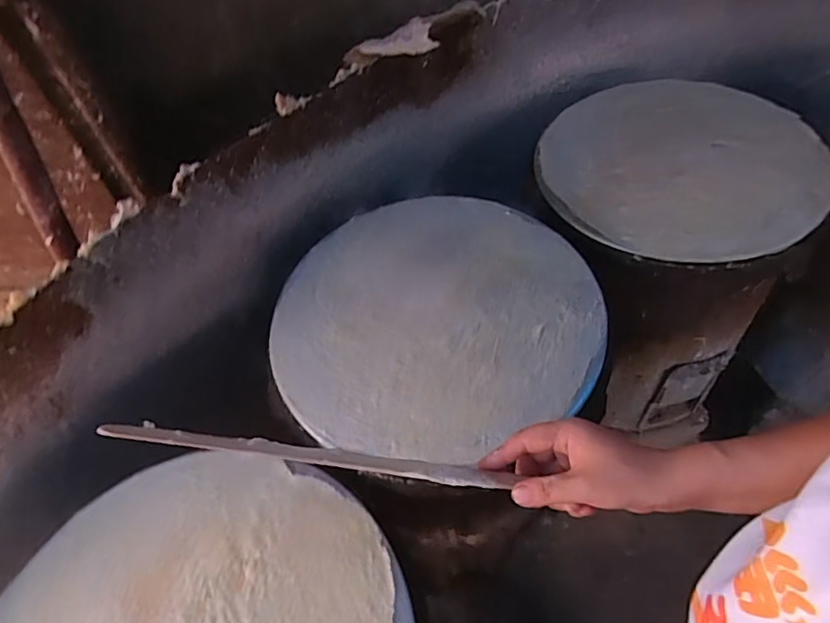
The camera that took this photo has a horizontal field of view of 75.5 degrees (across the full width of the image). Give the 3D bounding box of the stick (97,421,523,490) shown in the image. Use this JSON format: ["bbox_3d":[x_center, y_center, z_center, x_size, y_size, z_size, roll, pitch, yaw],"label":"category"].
[{"bbox_3d":[-0.074,0.109,0.406,0.302,0.016,0.017,9,53,-6],"label":"stick"}]

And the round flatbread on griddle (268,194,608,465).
[{"bbox_3d":[0.018,-0.003,0.614,0.360,0.027,0.335,-2,53,3],"label":"round flatbread on griddle"}]

